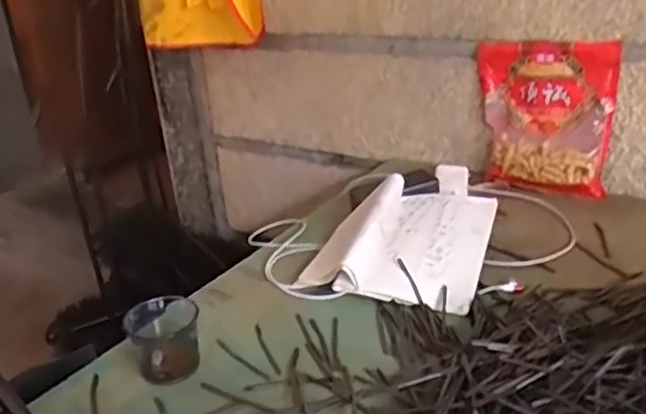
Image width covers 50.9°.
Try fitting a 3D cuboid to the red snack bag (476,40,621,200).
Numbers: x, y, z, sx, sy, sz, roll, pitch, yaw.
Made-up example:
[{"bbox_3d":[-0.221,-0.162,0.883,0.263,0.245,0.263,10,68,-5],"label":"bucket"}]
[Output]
[{"bbox_3d":[0.331,-0.134,1.028,0.197,0.220,0.033,7,13,30],"label":"red snack bag"}]

